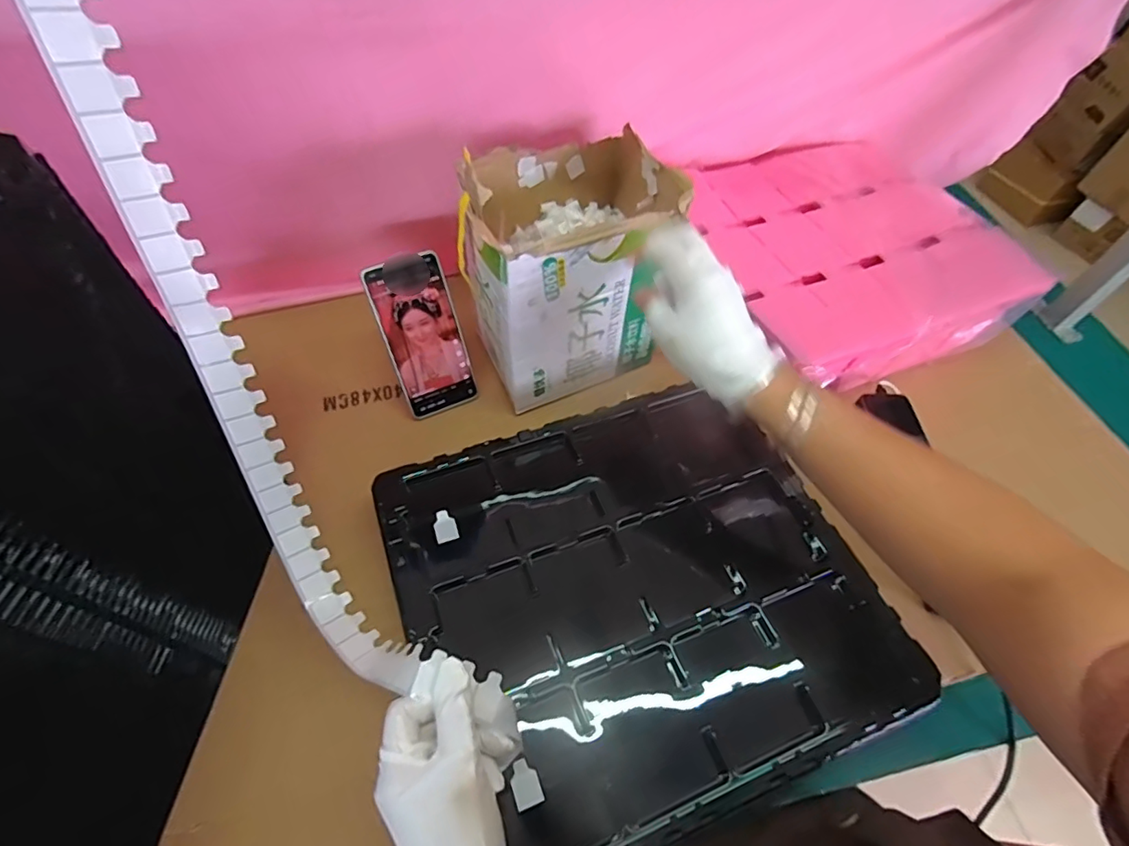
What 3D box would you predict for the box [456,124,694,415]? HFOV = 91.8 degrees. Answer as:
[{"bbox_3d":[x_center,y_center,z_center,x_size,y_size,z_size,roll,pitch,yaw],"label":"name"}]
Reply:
[{"bbox_3d":[0.000,-0.161,0.570,0.196,0.200,0.159,-21,60,-17],"label":"box"}]

